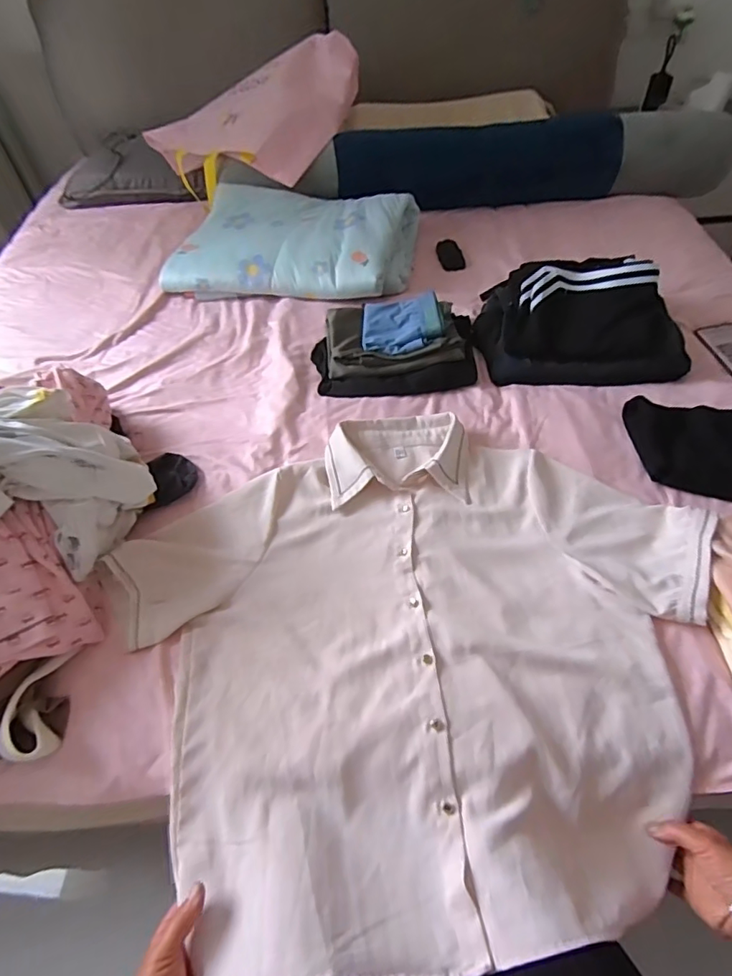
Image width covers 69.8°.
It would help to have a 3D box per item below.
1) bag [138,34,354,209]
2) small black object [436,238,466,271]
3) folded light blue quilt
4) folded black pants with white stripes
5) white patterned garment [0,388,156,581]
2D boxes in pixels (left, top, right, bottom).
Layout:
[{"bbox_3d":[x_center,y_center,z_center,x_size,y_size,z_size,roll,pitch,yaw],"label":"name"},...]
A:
[{"bbox_3d":[-0.245,-0.950,1.373,0.549,0.113,0.429,-35,67,2],"label":"bag"},{"bbox_3d":[0.196,-0.547,1.233,0.051,0.010,0.116,-20,58,8],"label":"small black object"},{"bbox_3d":[-0.160,-0.565,1.201,0.532,0.107,0.348,8,51,11],"label":"folded light blue quilt"},{"bbox_3d":[0.368,-0.308,0.926,0.328,0.126,0.229,2,50,6],"label":"folded black pants with white stripes"},{"bbox_3d":[-0.439,-0.017,0.647,0.218,0.232,0.282,21,56,19],"label":"white patterned garment"}]

